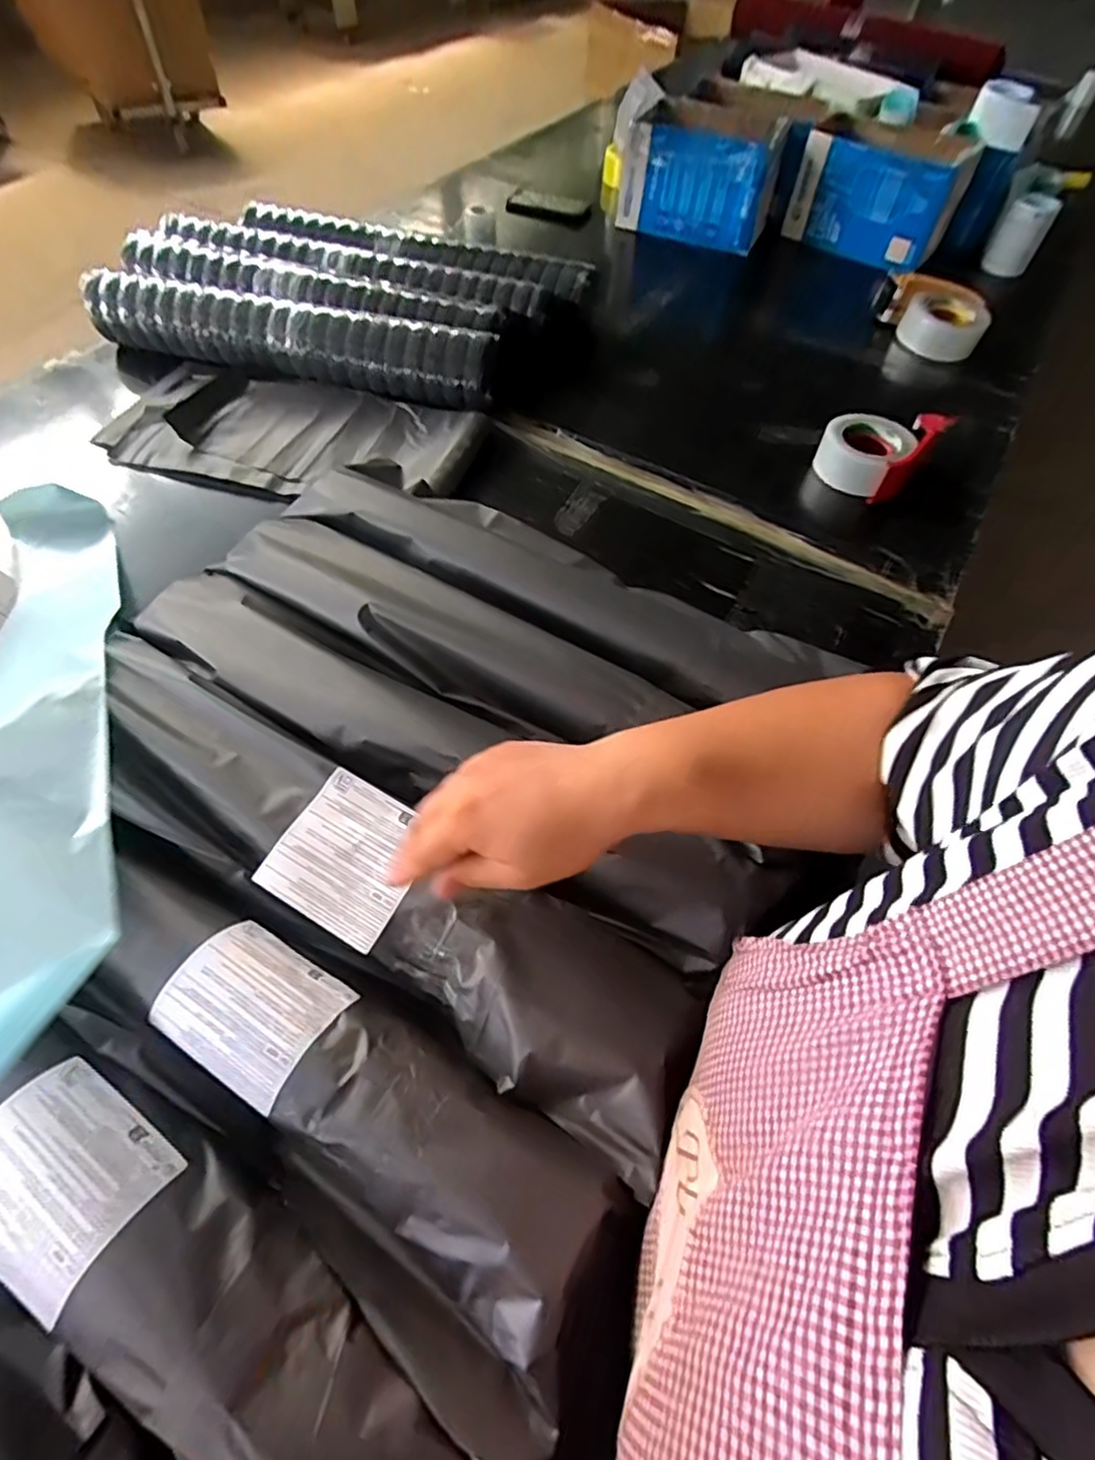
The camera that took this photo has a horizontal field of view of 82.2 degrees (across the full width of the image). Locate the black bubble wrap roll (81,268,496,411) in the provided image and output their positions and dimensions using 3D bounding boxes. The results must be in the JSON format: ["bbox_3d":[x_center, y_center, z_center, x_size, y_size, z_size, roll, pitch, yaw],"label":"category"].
[{"bbox_3d":[-0.348,-0.527,0.853,0.556,0.076,0.070,12,57,5],"label":"black bubble wrap roll"}]

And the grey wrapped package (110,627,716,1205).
[{"bbox_3d":[-0.134,0.093,0.454,0.539,0.048,0.127,30,60,13],"label":"grey wrapped package"}]

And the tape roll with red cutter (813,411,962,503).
[{"bbox_3d":[0.437,-0.378,0.832,0.127,0.052,0.138,36,62,19],"label":"tape roll with red cutter"}]

